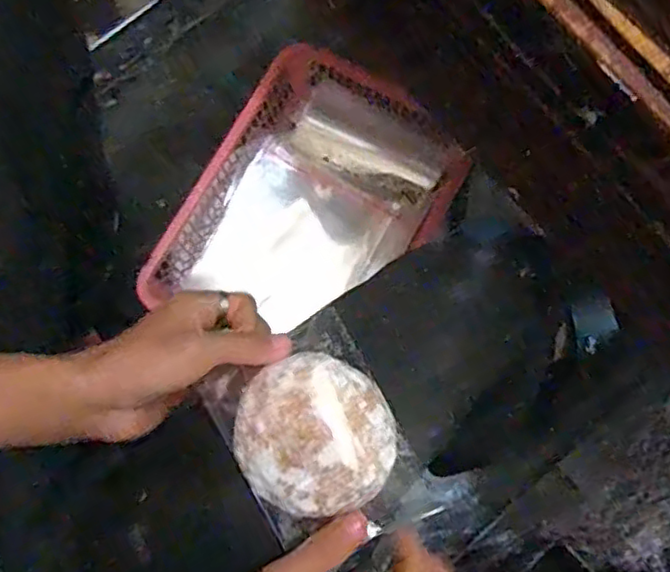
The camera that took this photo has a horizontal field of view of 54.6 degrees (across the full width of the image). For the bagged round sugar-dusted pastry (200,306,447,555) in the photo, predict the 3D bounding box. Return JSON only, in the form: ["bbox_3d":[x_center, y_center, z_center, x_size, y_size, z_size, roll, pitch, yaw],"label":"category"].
[{"bbox_3d":[-0.009,0.086,0.359,0.088,0.014,0.120,-29,80,-6],"label":"bagged round sugar-dusted pastry"}]

